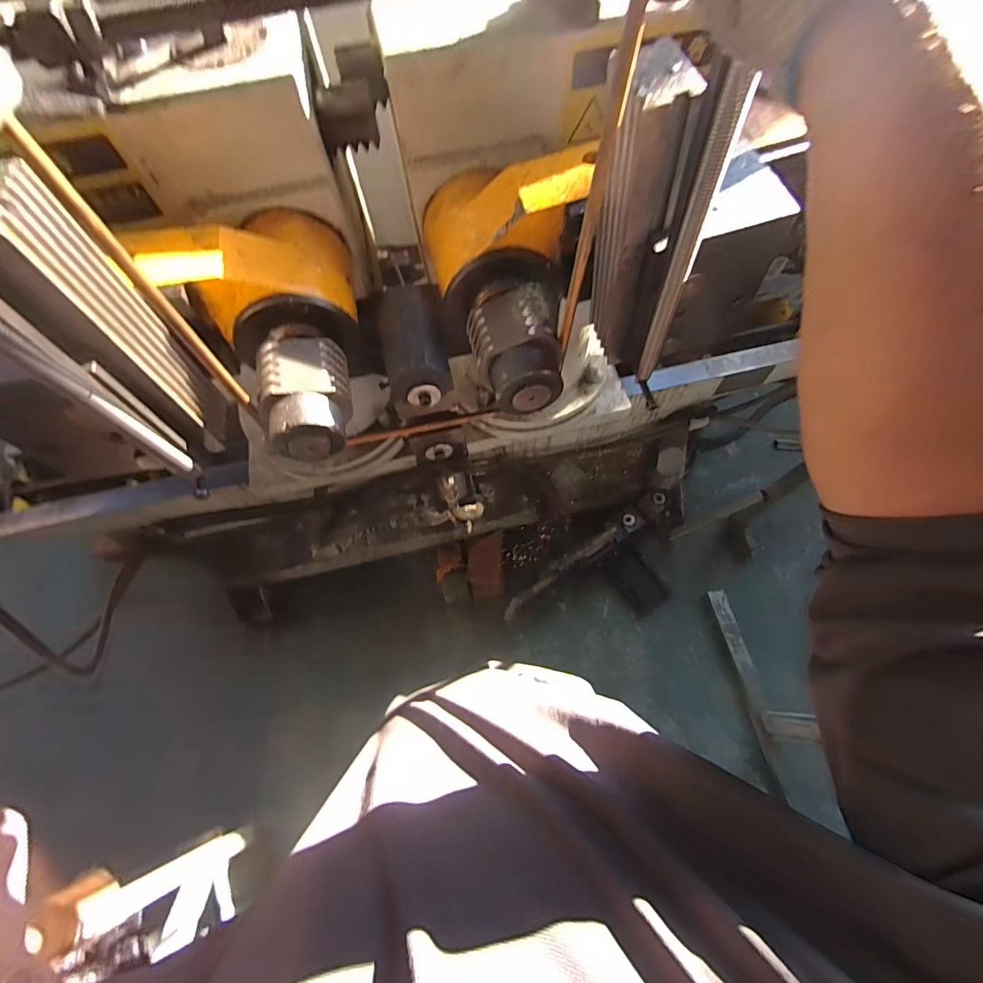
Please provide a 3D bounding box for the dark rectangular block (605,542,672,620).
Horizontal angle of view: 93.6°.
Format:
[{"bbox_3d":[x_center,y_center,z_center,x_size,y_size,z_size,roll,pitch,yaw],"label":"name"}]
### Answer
[{"bbox_3d":[0.452,0.286,1.478,0.128,0.014,0.218,-42,83,18],"label":"dark rectangular block"}]

